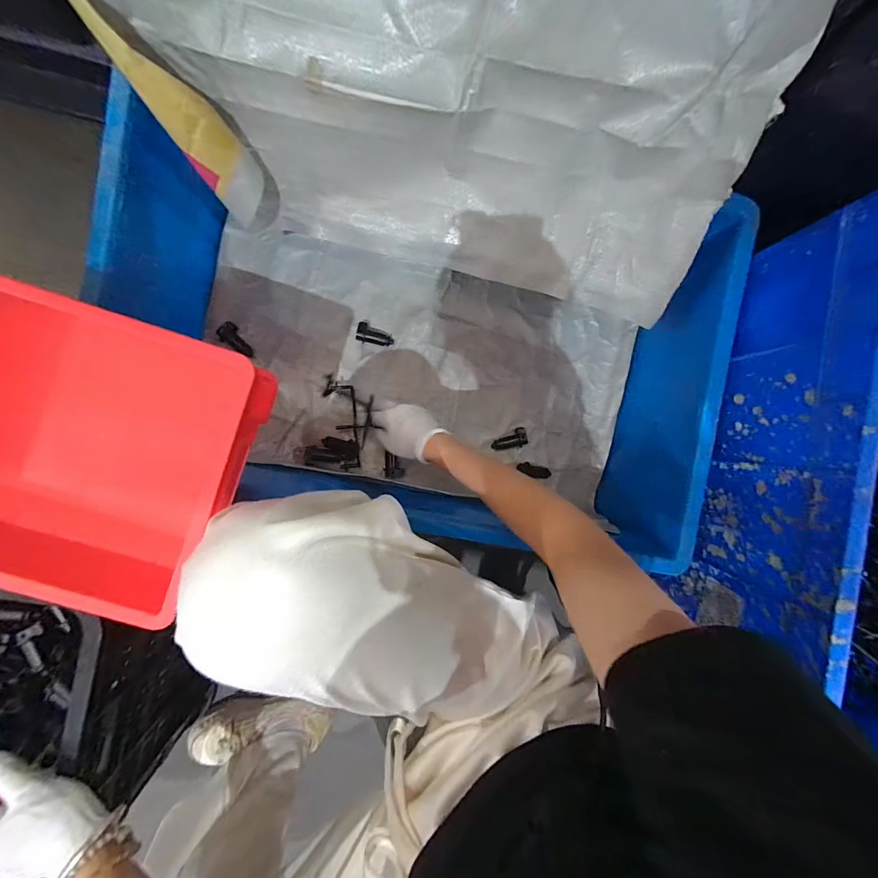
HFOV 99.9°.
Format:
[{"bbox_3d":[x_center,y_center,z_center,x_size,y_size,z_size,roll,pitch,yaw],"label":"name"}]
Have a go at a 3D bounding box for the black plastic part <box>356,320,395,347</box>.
[{"bbox_3d":[-0.109,-0.179,0.635,0.063,0.014,0.035,15,90,-19],"label":"black plastic part"}]

